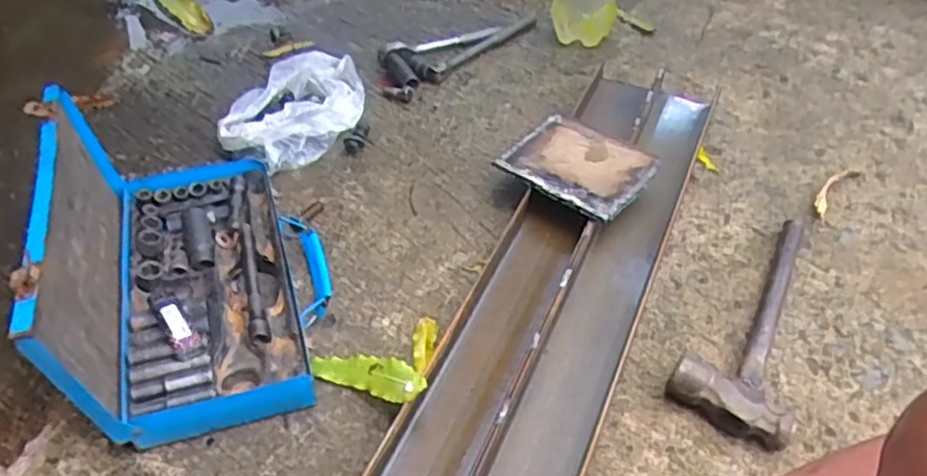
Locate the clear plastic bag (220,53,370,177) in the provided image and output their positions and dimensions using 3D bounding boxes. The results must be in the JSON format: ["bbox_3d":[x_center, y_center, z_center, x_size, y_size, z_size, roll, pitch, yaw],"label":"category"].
[{"bbox_3d":[-0.206,-0.167,0.874,0.156,0.061,0.200,-1,47,-3],"label":"clear plastic bag"}]

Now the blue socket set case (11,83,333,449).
[{"bbox_3d":[-0.233,-0.004,0.622,0.204,0.168,0.300,-14,49,-14],"label":"blue socket set case"}]

